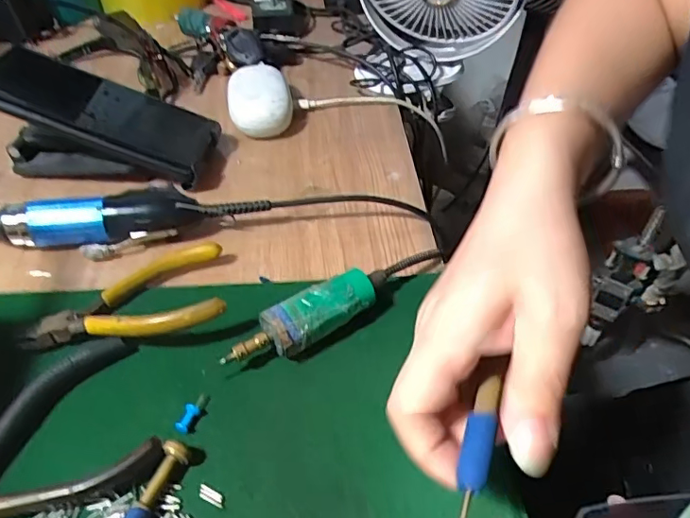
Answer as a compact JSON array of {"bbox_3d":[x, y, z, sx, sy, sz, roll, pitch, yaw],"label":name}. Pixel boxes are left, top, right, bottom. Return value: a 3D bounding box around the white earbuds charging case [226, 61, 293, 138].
[{"bbox_3d":[-0.077,-0.145,0.489,0.055,0.033,0.092,-5,45,-5],"label":"white earbuds charging case"}]

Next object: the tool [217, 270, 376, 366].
[{"bbox_3d":[-0.024,0.037,0.304,0.090,0.030,0.023,-25,50,-23],"label":"tool"}]

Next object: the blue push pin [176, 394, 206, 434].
[{"bbox_3d":[-0.080,0.079,0.278,0.009,0.007,0.023,8,46,8],"label":"blue push pin"}]

